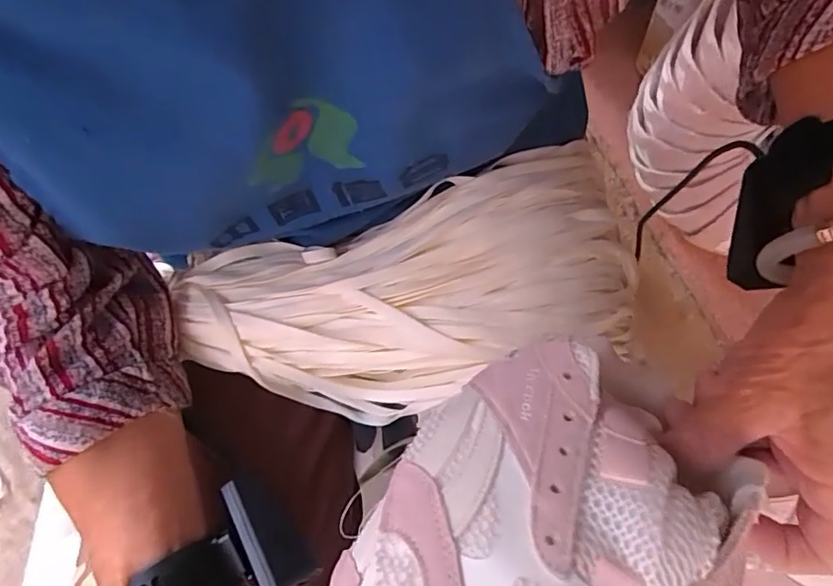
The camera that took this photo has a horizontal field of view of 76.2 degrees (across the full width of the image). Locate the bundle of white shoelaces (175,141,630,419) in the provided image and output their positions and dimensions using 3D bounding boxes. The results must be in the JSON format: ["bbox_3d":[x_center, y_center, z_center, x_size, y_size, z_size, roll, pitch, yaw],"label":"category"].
[{"bbox_3d":[-0.004,0.002,0.363,0.294,0.069,0.144,-14,78,-1],"label":"bundle of white shoelaces"}]

